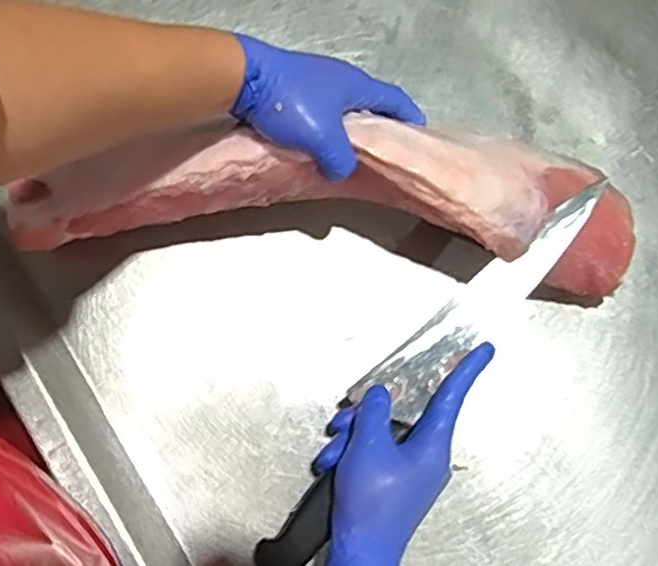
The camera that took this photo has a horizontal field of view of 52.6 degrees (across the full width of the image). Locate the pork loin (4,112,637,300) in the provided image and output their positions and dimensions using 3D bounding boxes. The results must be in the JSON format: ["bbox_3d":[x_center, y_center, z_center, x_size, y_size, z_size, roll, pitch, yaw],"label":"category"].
[{"bbox_3d":[-0.003,-0.061,0.480,0.466,0.078,0.107,1,77,-2],"label":"pork loin"}]

